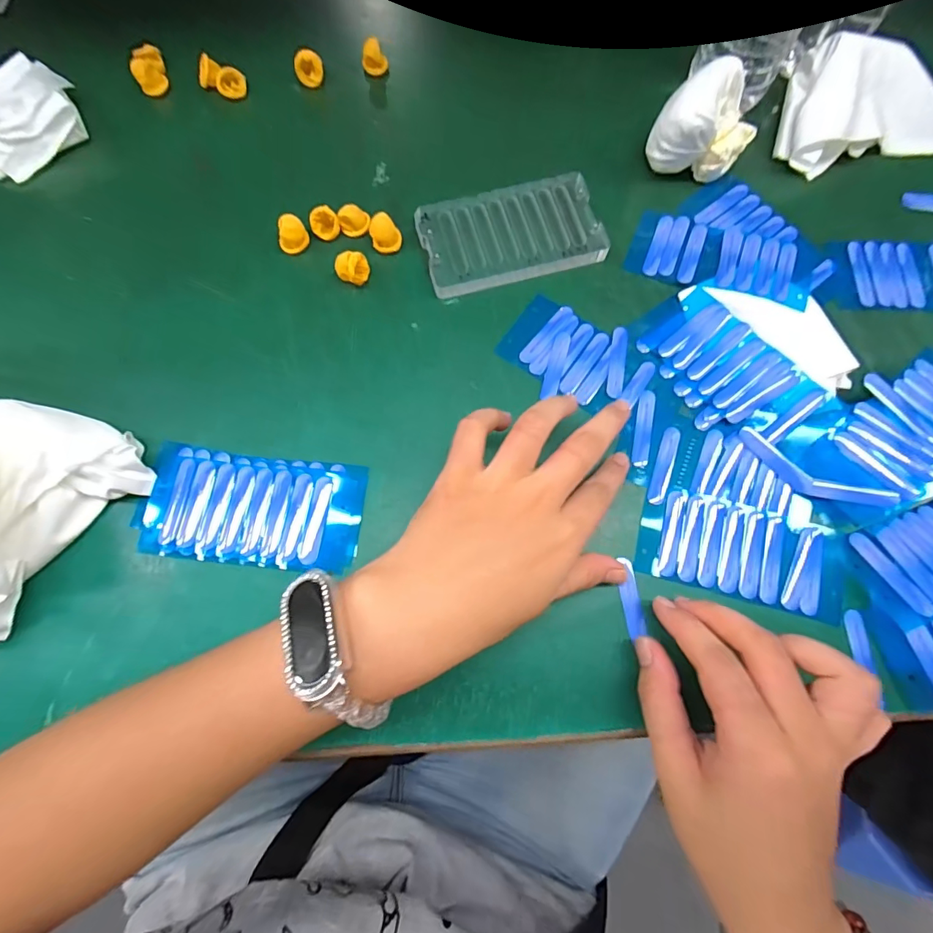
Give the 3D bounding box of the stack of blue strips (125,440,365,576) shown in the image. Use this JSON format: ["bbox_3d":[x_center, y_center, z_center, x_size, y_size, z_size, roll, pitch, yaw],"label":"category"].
[{"bbox_3d":[-0.127,0.025,0.271,0.127,0.008,0.065,7,74,2],"label":"stack of blue strips"}]

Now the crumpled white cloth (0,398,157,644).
[{"bbox_3d":[-0.264,0.035,0.243,0.089,0.054,0.167,34,77,9],"label":"crumpled white cloth"}]

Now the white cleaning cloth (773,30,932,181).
[{"bbox_3d":[0.298,-0.254,0.330,0.130,0.048,0.074,3,74,1],"label":"white cleaning cloth"}]

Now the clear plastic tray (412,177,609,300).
[{"bbox_3d":[0.031,-0.160,0.321,0.121,0.012,0.071,-15,75,-4],"label":"clear plastic tray"}]

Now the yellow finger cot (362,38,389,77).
[{"bbox_3d":[-0.072,-0.319,0.361,0.019,0.019,0.018,-9,74,-3],"label":"yellow finger cot"}]

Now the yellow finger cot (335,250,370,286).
[{"bbox_3d":[-0.076,-0.132,0.309,0.021,0.020,0.016,-13,75,-4],"label":"yellow finger cot"}]

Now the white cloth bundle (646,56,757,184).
[{"bbox_3d":[0.161,-0.229,0.314,0.055,0.059,0.050,0,74,0],"label":"white cloth bundle"}]

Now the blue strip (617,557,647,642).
[{"bbox_3d":[0.094,0.075,0.262,0.011,0.004,0.043,-2,72,-1],"label":"blue strip"}]

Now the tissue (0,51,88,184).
[{"bbox_3d":[-0.325,-0.253,0.335,0.079,0.033,0.064,-38,78,-10],"label":"tissue"}]

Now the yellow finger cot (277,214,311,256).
[{"bbox_3d":[-0.121,-0.160,0.317,0.020,0.020,0.014,-29,76,-8],"label":"yellow finger cot"}]

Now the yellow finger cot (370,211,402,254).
[{"bbox_3d":[-0.056,-0.160,0.316,0.020,0.019,0.016,-7,74,-2],"label":"yellow finger cot"}]

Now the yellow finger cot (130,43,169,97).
[{"bbox_3d":[-0.246,-0.309,0.356,0.021,0.018,0.038,-19,75,-5],"label":"yellow finger cot"}]

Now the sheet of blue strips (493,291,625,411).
[{"bbox_3d":[0.065,-0.075,0.301,0.080,0.004,0.062,24,75,6],"label":"sheet of blue strips"}]

